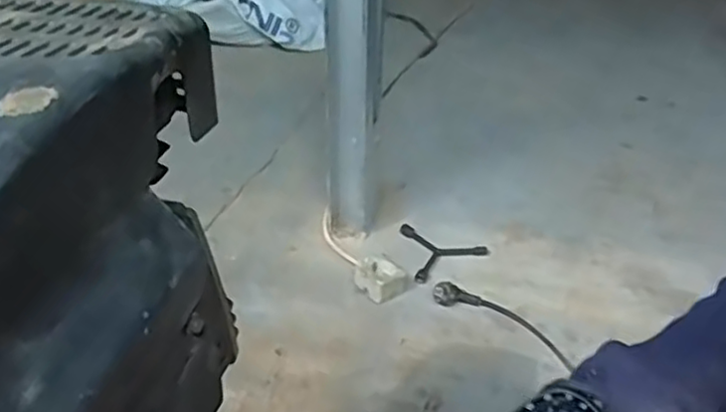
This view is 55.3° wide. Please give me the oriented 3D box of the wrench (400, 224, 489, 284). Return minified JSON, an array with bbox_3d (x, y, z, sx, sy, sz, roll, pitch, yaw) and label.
[{"bbox_3d":[0.145,0.074,1.176,0.139,0.015,0.147,-3,31,-9],"label":"wrench"}]

